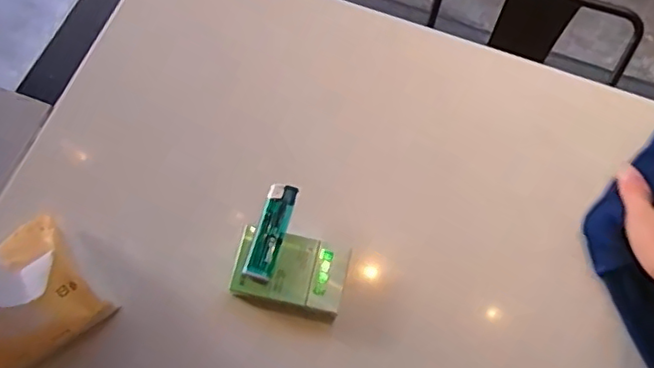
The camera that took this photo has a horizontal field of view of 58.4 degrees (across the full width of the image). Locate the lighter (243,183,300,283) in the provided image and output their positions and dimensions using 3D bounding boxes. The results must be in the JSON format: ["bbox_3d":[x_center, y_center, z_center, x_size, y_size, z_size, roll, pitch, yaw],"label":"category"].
[{"bbox_3d":[-0.045,0.038,0.477,0.023,0.009,0.081,16,70,5],"label":"lighter"}]

